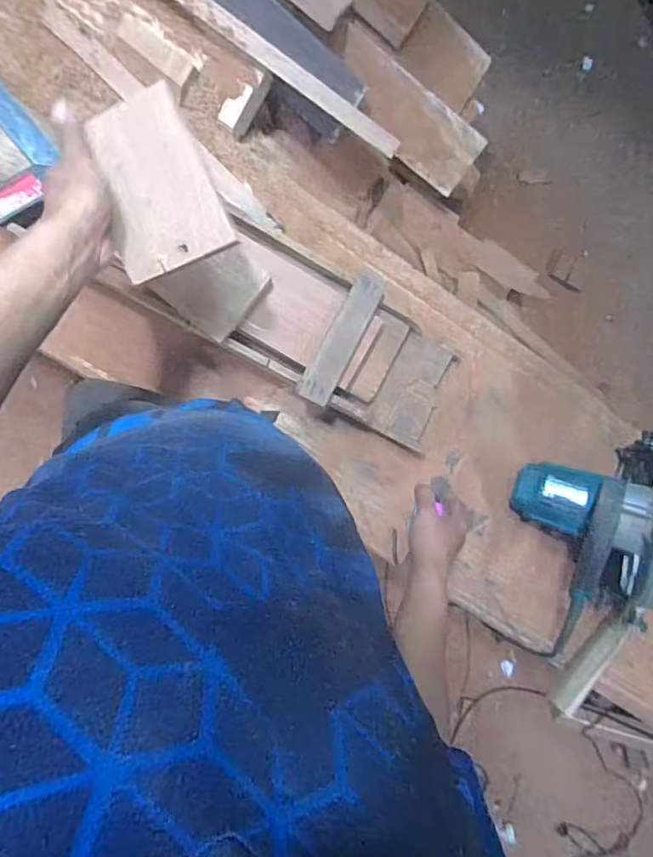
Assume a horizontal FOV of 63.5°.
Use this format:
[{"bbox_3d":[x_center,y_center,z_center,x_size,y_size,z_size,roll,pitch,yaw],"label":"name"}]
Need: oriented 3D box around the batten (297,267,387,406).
[{"bbox_3d":[0.024,-0.121,0.705,0.047,0.010,0.186,28,89,-10],"label":"batten"}]

